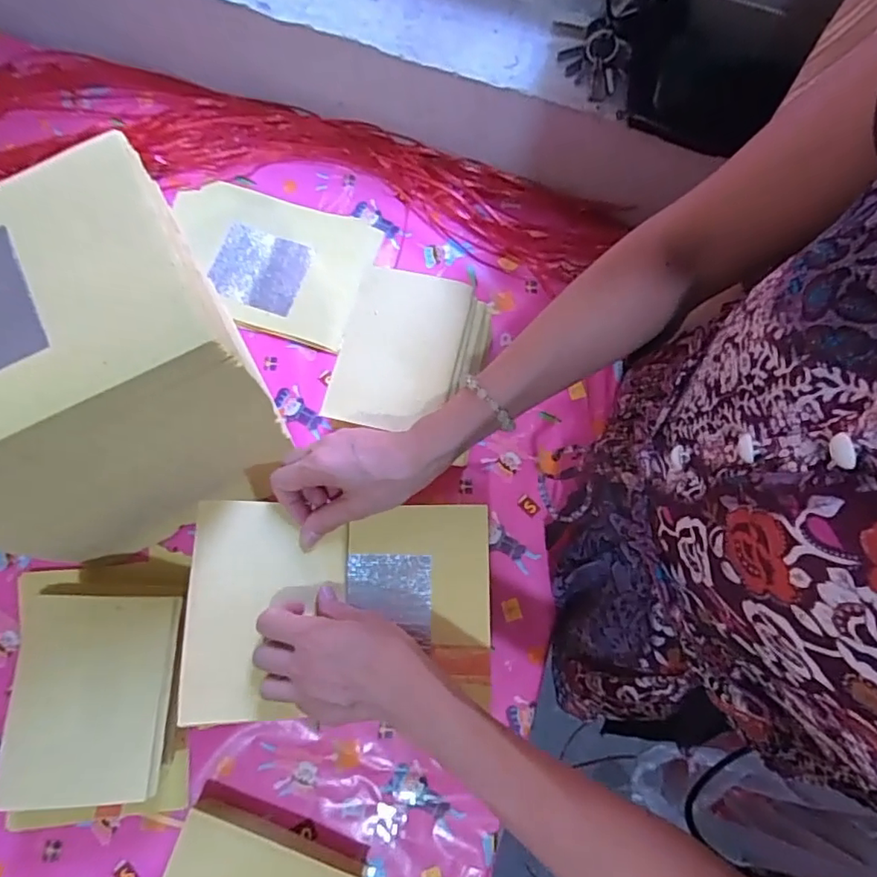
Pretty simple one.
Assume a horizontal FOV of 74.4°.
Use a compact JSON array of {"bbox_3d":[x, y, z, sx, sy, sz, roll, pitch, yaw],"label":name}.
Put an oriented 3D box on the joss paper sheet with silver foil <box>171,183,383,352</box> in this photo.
[{"bbox_3d":[-0.205,-0.208,0.679,0.233,0.011,0.164,15,76,3],"label":"joss paper sheet with silver foil"}]

